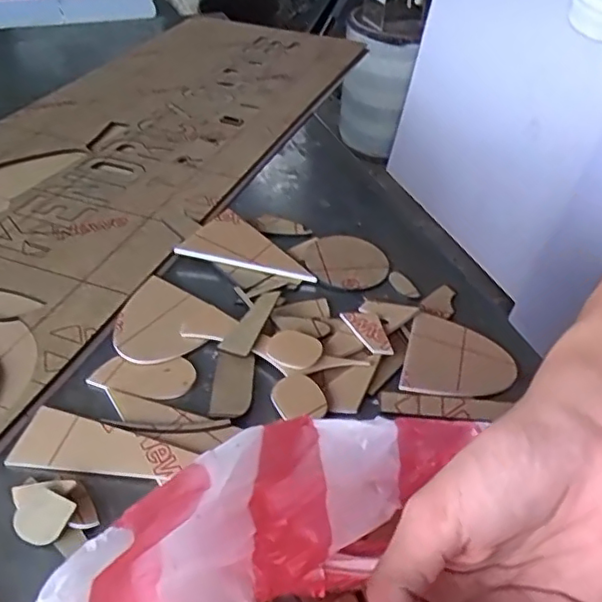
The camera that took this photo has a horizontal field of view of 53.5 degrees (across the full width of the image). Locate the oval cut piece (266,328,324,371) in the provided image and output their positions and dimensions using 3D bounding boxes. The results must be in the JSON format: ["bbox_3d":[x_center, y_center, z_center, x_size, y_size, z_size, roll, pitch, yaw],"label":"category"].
[{"bbox_3d":[-0.004,0.033,0.418,0.037,0.005,0.036,32,48,28],"label":"oval cut piece"}]

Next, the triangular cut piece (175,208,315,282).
[{"bbox_3d":[-0.039,-0.052,0.518,0.113,0.007,0.072,13,41,8],"label":"triangular cut piece"}]

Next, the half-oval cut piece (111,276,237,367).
[{"bbox_3d":[-0.103,0.015,0.438,0.088,0.004,0.074,29,47,26],"label":"half-oval cut piece"}]

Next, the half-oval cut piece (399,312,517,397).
[{"bbox_3d":[0.113,0.039,0.420,0.072,0.007,0.082,14,42,10],"label":"half-oval cut piece"}]

